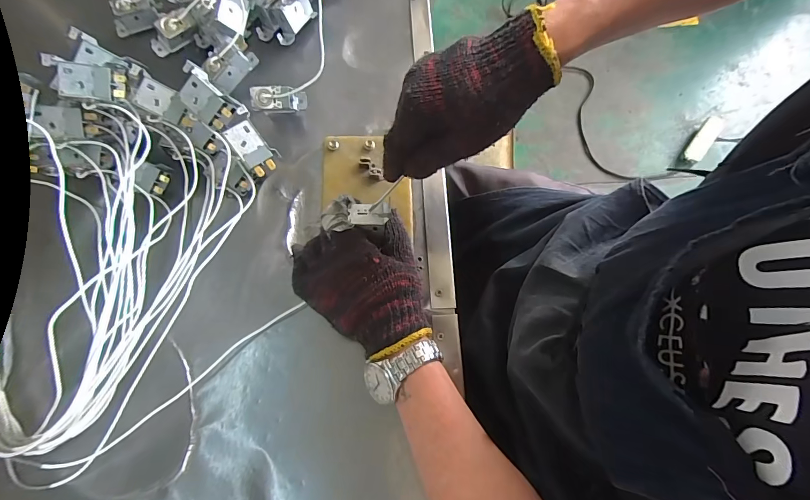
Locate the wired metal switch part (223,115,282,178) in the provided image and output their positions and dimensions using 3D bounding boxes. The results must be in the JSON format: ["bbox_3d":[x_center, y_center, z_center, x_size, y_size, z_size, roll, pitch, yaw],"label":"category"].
[{"bbox_3d":[-0.161,-0.107,0.393,0.034,0.020,0.054,-44,107,-16],"label":"wired metal switch part"}]

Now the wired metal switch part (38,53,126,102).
[{"bbox_3d":[-0.295,-0.159,0.347,0.056,0.018,0.036,4,103,-13],"label":"wired metal switch part"}]

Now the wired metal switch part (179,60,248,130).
[{"bbox_3d":[-0.196,-0.151,0.371,0.059,0.027,0.036,43,98,3],"label":"wired metal switch part"}]

